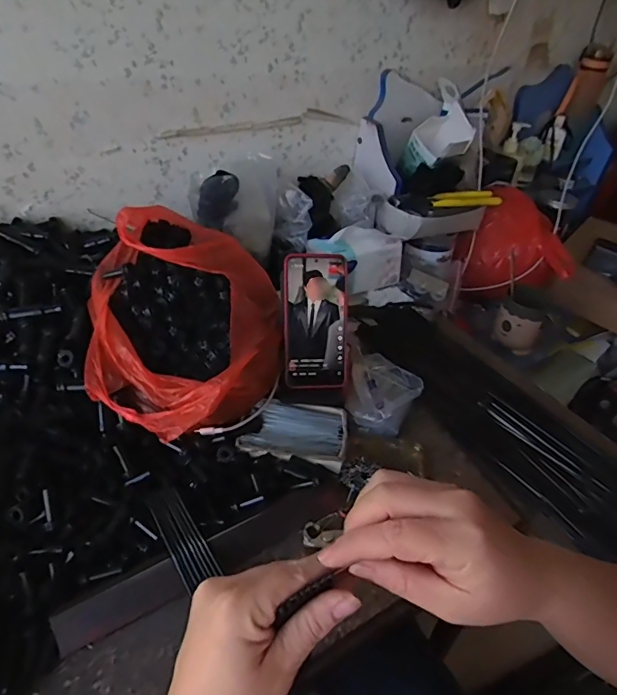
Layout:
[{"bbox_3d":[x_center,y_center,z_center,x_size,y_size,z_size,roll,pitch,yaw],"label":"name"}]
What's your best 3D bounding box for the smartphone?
[{"bbox_3d":[0.009,-0.031,0.603,0.080,0.163,0.009,-2,7,-8],"label":"smartphone"}]

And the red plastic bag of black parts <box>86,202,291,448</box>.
[{"bbox_3d":[-0.147,-0.030,0.605,0.221,0.152,0.288,-5,41,-12],"label":"red plastic bag of black parts"}]

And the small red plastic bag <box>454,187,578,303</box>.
[{"bbox_3d":[0.395,-0.189,0.947,0.204,0.168,0.174,14,41,11],"label":"small red plastic bag"}]

